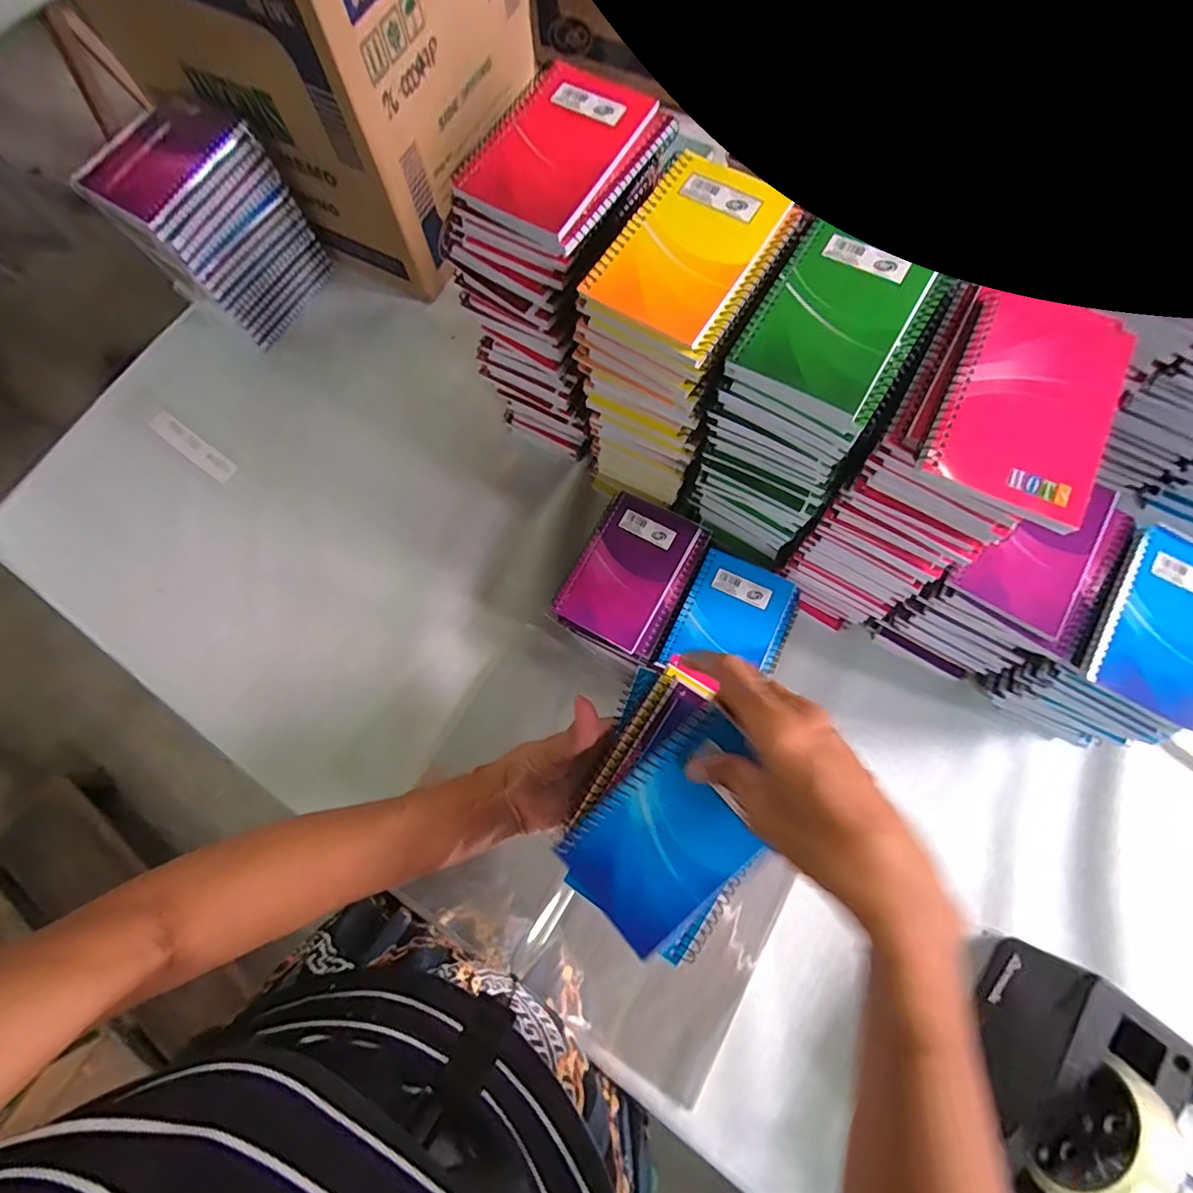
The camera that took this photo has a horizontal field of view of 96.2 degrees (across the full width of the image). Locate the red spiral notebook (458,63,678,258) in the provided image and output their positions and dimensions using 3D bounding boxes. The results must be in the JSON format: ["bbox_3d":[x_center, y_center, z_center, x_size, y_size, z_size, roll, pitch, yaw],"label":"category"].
[{"bbox_3d":[-0.021,-0.302,0.362,0.098,0.012,0.138,31,78,11],"label":"red spiral notebook"}]

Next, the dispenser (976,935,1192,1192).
[{"bbox_3d":[0.307,0.358,0.365,0.072,0.125,0.195,37,75,11],"label":"dispenser"}]

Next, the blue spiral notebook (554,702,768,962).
[{"bbox_3d":[0.047,0.134,0.309,0.080,0.012,0.127,45,95,9],"label":"blue spiral notebook"}]

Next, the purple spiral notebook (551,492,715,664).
[{"bbox_3d":[0.031,-0.020,0.477,0.097,0.011,0.134,27,77,6],"label":"purple spiral notebook"}]

